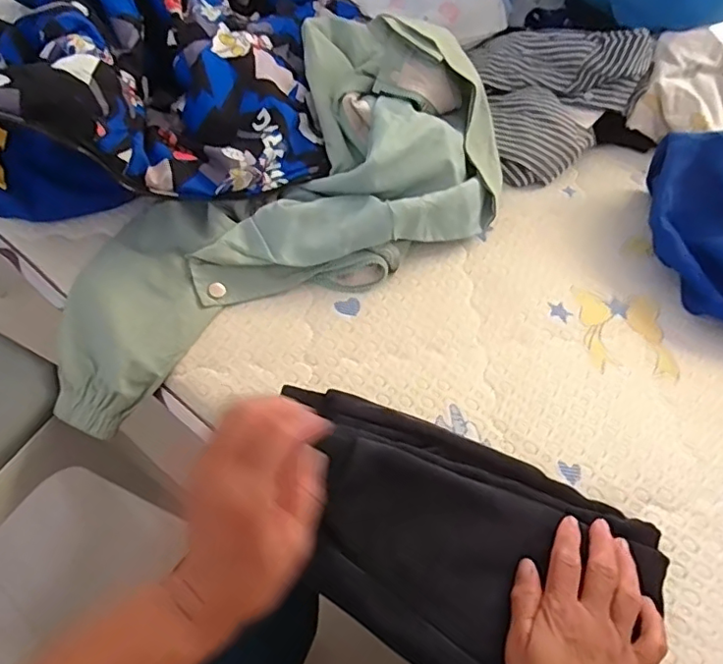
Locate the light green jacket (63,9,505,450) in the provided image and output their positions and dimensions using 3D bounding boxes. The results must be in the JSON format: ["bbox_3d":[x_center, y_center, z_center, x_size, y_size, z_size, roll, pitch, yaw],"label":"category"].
[{"bbox_3d":[-0.104,-0.128,0.596,0.547,0.130,0.283,-40,67,-11],"label":"light green jacket"}]

